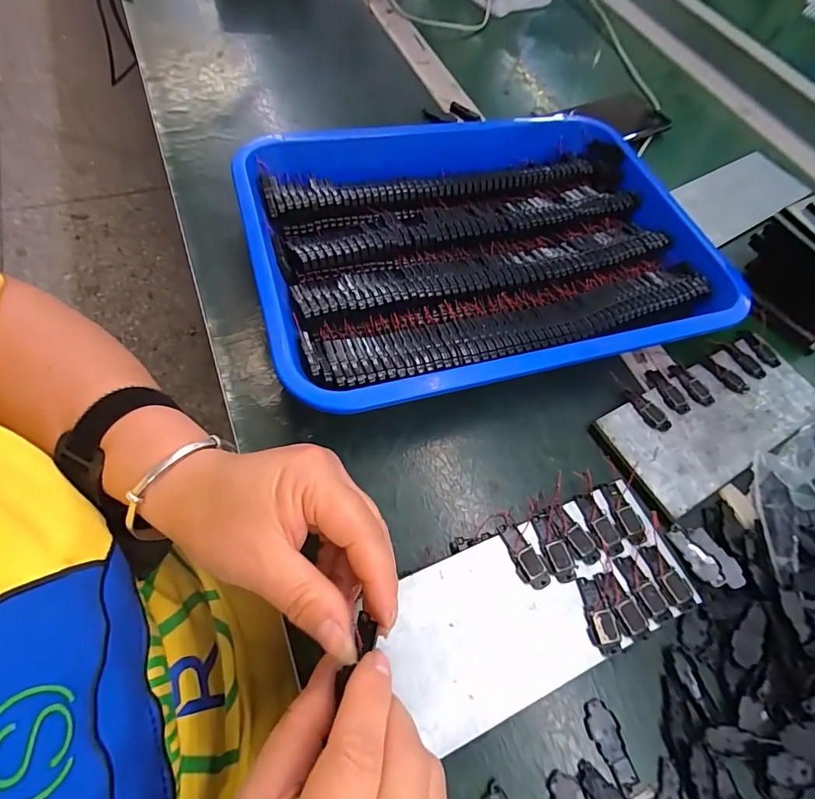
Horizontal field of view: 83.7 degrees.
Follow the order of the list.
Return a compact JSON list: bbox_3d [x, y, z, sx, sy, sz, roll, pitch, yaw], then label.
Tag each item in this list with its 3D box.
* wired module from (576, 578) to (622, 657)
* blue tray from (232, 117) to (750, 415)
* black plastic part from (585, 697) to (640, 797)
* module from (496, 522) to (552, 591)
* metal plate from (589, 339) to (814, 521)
[{"bbox_3d":[0.105,0.117,0.248,0.015,0.004,0.038,-5,62,-9],"label":"wired module"},{"bbox_3d":[0.064,-0.127,0.375,0.369,0.055,0.266,-14,63,-14],"label":"blue tray"},{"bbox_3d":[0.105,0.178,0.234,0.016,0.004,0.039,-9,63,-12],"label":"black plastic part"},{"bbox_3d":[0.066,0.090,0.262,0.015,0.006,0.039,-22,66,-18],"label":"module"},{"bbox_3d":[0.229,0.010,0.332,0.187,0.007,0.078,-25,67,-19],"label":"metal plate"}]

